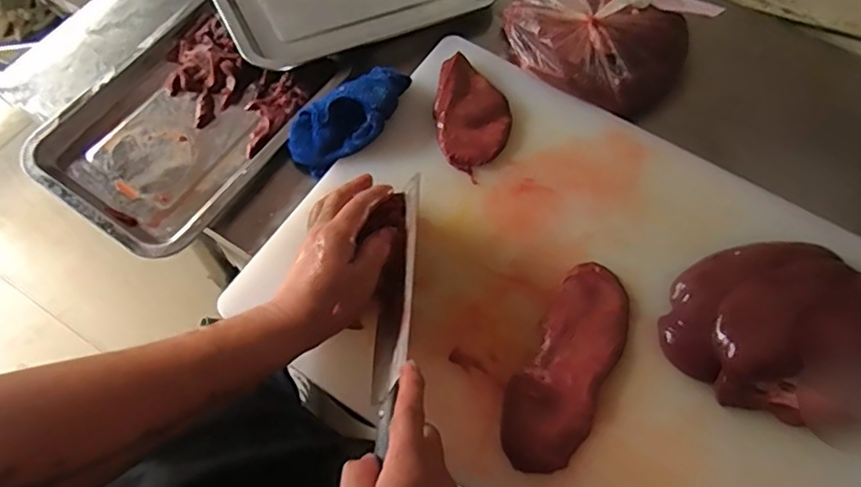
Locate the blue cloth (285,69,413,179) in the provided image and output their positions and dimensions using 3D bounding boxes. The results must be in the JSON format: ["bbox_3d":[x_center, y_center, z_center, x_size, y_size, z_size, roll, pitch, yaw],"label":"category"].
[{"bbox_3d":[-0.080,-0.132,0.602,0.140,0.031,0.065,-34,71,-16],"label":"blue cloth"}]

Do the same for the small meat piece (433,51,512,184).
[{"bbox_3d":[0.042,-0.138,0.613,0.076,0.016,0.128,-10,66,-7],"label":"small meat piece"}]

